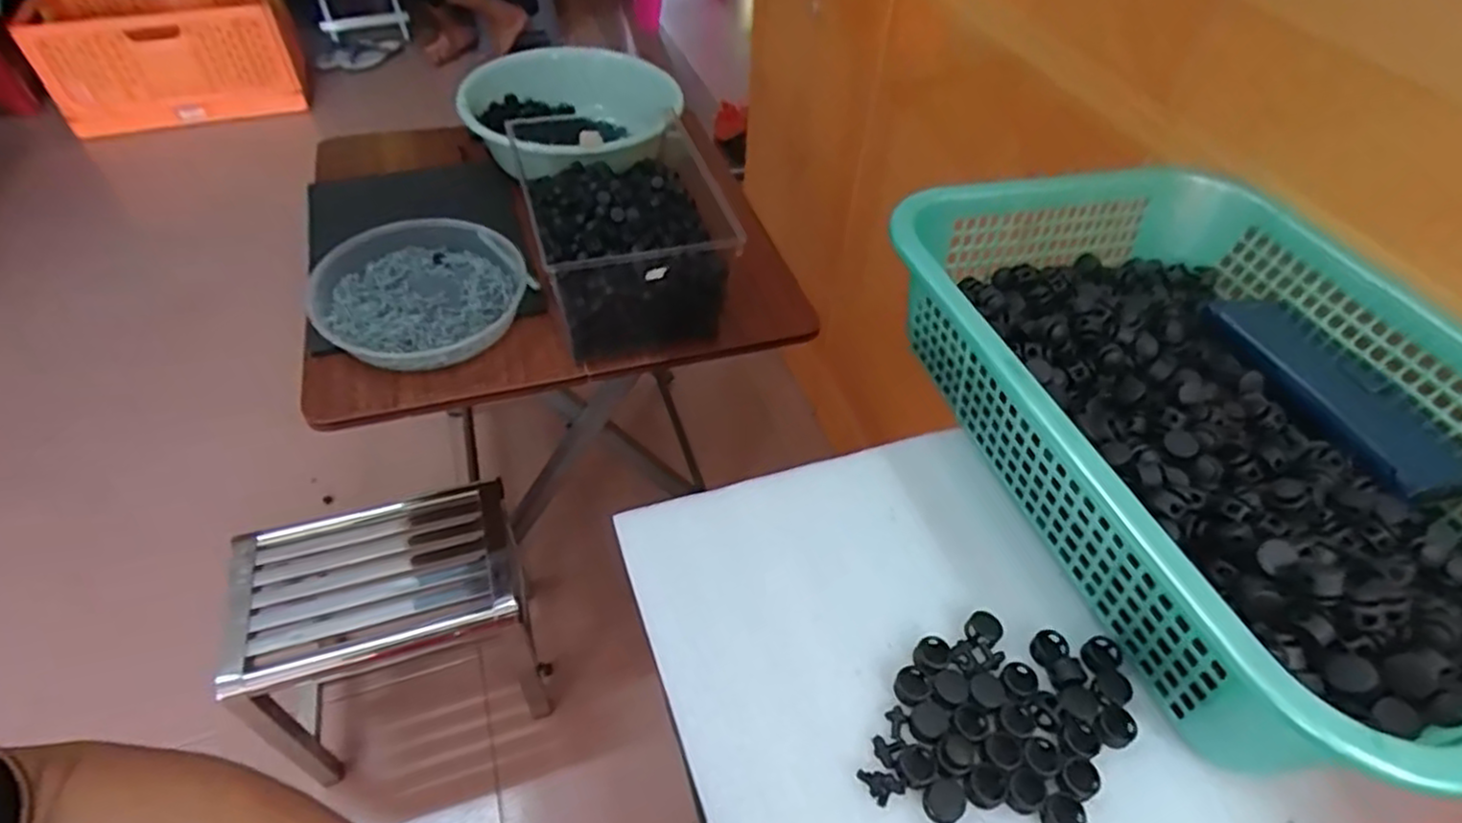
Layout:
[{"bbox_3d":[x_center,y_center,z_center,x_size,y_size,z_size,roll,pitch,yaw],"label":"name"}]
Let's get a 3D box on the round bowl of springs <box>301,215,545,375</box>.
[{"bbox_3d":[-0.351,-0.138,0.845,0.226,0.043,0.243,1,48,-2],"label":"round bowl of springs"}]

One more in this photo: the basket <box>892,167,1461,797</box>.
[{"bbox_3d":[0.289,-0.012,0.415,0.297,0.099,0.388,-14,50,-15],"label":"basket"}]

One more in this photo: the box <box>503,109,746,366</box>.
[{"bbox_3d":[-0.122,-0.237,0.871,0.215,0.128,0.341,-12,50,-13],"label":"box"}]

